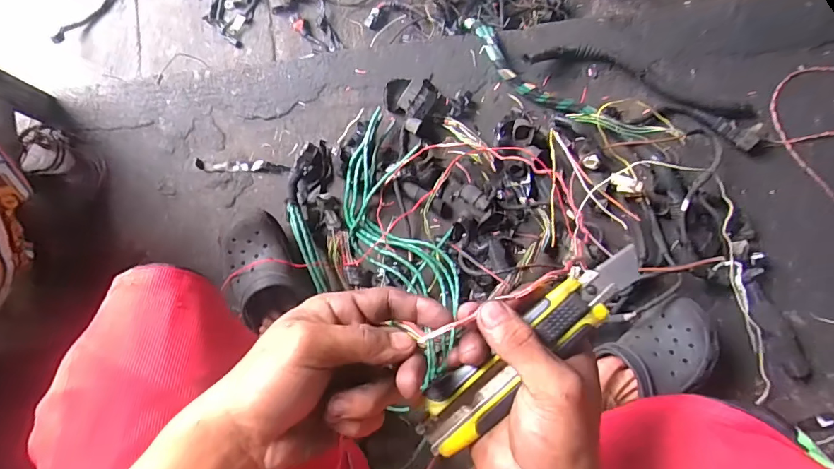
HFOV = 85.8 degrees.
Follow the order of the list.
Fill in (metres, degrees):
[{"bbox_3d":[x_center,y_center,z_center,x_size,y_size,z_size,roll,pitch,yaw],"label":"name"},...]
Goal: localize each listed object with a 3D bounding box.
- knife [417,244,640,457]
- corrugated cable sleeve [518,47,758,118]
[{"bbox_3d":[0.062,0.064,0.255,0.154,0.017,0.033,-44,85,5],"label":"knife"},{"bbox_3d":[0.391,-0.270,0.778,0.409,0.033,0.064,16,85,3],"label":"corrugated cable sleeve"}]

